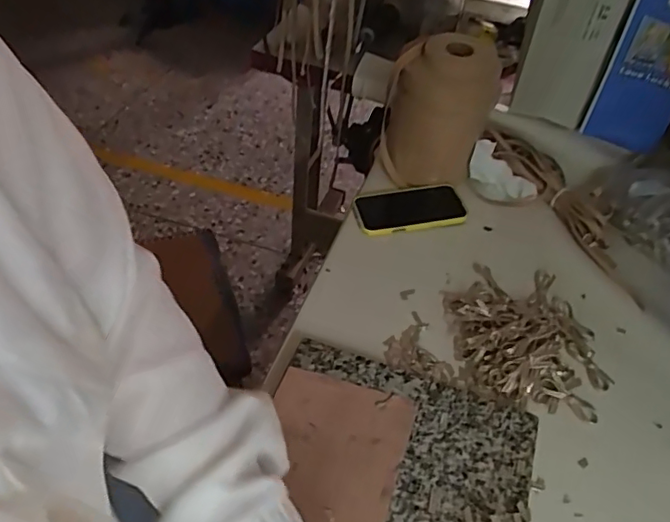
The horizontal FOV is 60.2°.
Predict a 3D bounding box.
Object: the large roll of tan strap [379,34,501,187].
[{"bbox_3d":[0.155,-0.228,0.886,0.155,0.206,0.124,3,47,0],"label":"large roll of tan strap"}]

